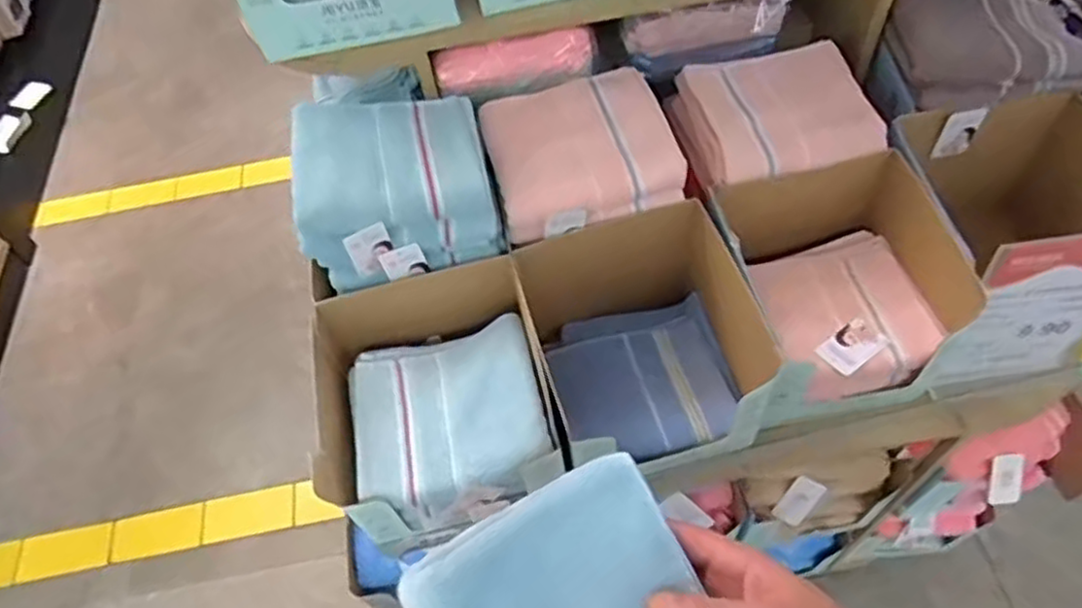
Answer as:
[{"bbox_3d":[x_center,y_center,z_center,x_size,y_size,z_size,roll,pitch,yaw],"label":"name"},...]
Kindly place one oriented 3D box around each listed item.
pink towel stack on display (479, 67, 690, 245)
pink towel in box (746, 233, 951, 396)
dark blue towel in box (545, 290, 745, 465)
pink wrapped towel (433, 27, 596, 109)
[{"bbox_3d":[0.041,-0.160,0.746,0.195,0.123,0.154,-19,57,-8],"label":"pink towel stack on display"},{"bbox_3d":[0.316,0.001,0.749,0.156,0.044,0.178,-12,56,-3],"label":"pink towel in box"},{"bbox_3d":[0.109,0.077,0.768,0.183,0.040,0.178,-11,56,-3],"label":"dark blue towel in box"},{"bbox_3d":[-0.026,-0.263,0.769,0.174,0.058,0.050,-9,56,-2],"label":"pink wrapped towel"}]

